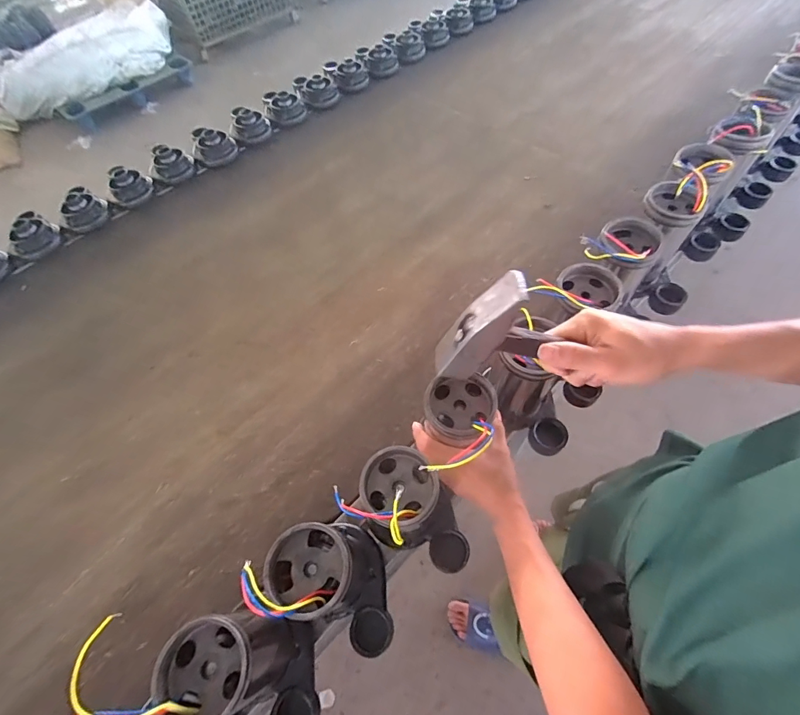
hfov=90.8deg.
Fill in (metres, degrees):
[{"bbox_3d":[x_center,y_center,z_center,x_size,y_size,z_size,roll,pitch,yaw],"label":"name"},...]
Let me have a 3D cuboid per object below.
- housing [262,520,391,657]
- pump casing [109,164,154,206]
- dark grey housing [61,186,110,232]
[{"bbox_3d":[-0.061,0.271,0.475,0.127,0.171,0.150,-41,65,-19],"label":"housing"},{"bbox_3d":[-0.714,-0.453,1.041,0.110,0.052,0.105,-34,63,-15],"label":"pump casing"},{"bbox_3d":[-0.813,-0.384,1.003,0.102,0.055,0.103,38,69,23],"label":"dark grey housing"}]

